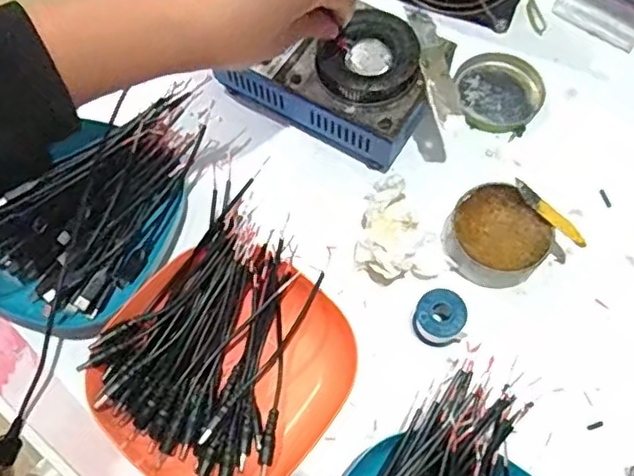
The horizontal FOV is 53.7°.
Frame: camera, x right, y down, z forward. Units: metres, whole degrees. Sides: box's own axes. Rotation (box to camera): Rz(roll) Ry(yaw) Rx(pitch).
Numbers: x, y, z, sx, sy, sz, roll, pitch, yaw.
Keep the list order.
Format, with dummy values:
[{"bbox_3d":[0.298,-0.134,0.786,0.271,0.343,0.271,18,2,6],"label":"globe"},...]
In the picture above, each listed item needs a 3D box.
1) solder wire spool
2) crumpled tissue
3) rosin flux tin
[{"bbox_3d":[0.076,0.050,0.387,0.029,0.024,0.028,-1,66,2],"label":"solder wire spool"},{"bbox_3d":[0.050,0.001,0.408,0.053,0.027,0.064,-33,69,-11],"label":"crumpled tissue"},{"bbox_3d":[0.116,-0.001,0.410,0.059,0.024,0.063,-1,66,2],"label":"rosin flux tin"}]

